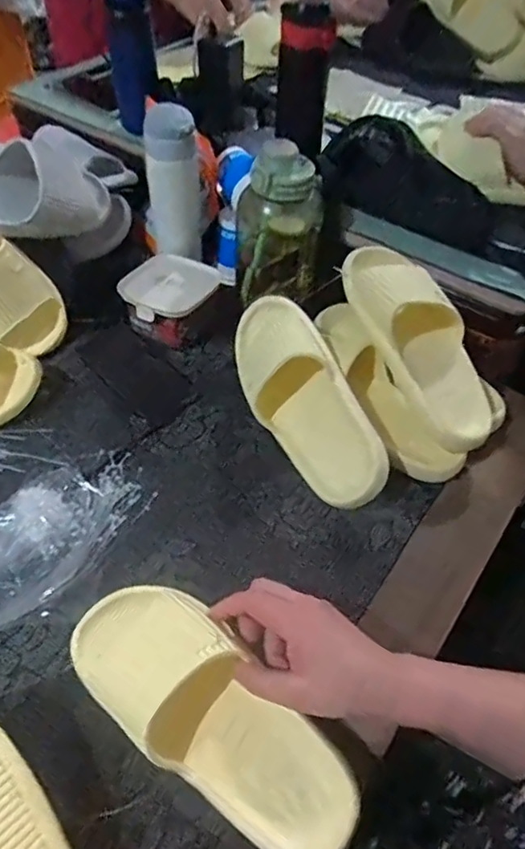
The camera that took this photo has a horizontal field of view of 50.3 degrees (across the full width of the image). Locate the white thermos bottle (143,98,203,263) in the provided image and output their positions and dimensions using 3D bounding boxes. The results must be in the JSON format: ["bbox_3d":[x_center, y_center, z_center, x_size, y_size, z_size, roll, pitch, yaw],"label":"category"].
[{"bbox_3d":[-0.114,-0.313,0.728,0.069,0.176,0.074,-2,51,-4],"label":"white thermos bottle"}]

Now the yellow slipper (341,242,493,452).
[{"bbox_3d":[0.180,-0.100,0.626,0.095,0.066,0.267,-18,73,-19],"label":"yellow slipper"}]

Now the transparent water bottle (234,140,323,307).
[{"bbox_3d":[0.021,-0.250,0.706,0.101,0.192,0.101,3,51,-3],"label":"transparent water bottle"}]

